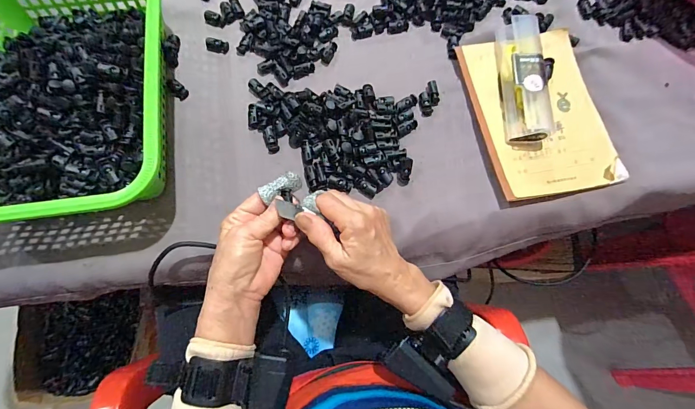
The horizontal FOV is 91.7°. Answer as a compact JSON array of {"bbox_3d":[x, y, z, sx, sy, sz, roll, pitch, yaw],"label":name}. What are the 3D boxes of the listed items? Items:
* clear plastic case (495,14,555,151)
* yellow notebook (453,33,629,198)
[{"bbox_3d":[0.208,-0.148,0.399,0.043,0.036,0.163,0,75,-1],"label":"clear plastic case"},{"bbox_3d":[0.227,-0.115,0.404,0.142,0.018,0.208,-11,75,-4],"label":"yellow notebook"}]

